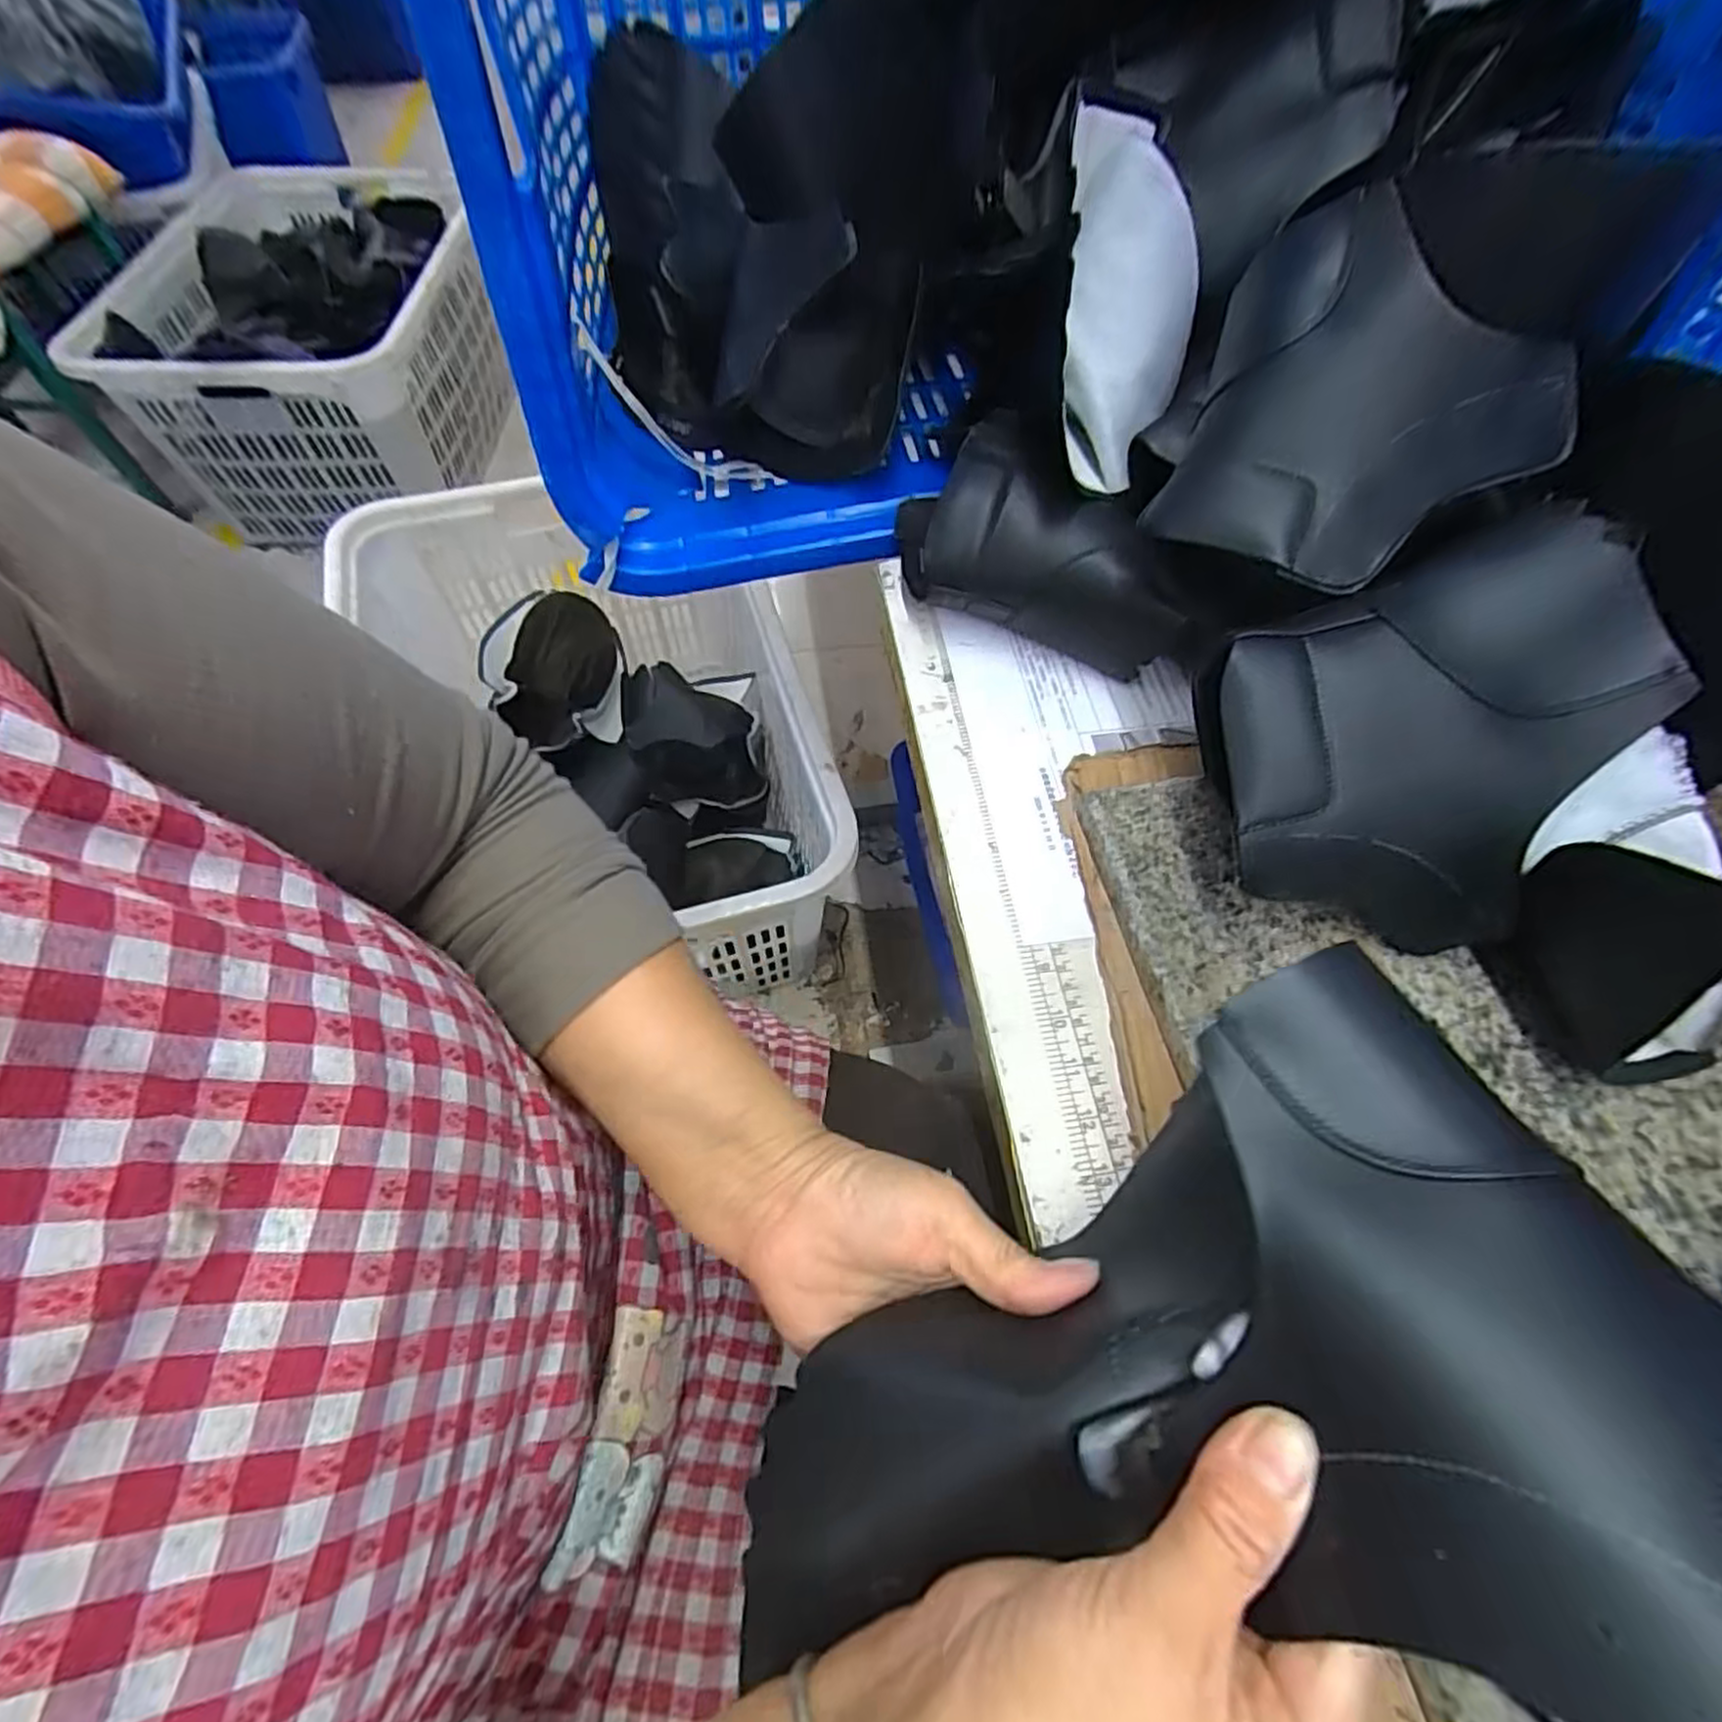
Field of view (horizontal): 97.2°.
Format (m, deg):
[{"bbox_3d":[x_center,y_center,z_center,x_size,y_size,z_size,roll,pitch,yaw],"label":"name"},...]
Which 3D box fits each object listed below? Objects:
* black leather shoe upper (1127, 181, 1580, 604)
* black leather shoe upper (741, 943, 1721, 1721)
[{"bbox_3d":[0.220,-0.218,0.373,0.156,0.036,0.165,-1,87,23],"label":"black leather shoe upper"},{"bbox_3d":[0.086,0.157,0.207,0.243,0.141,0.154,-25,64,-14],"label":"black leather shoe upper"}]

